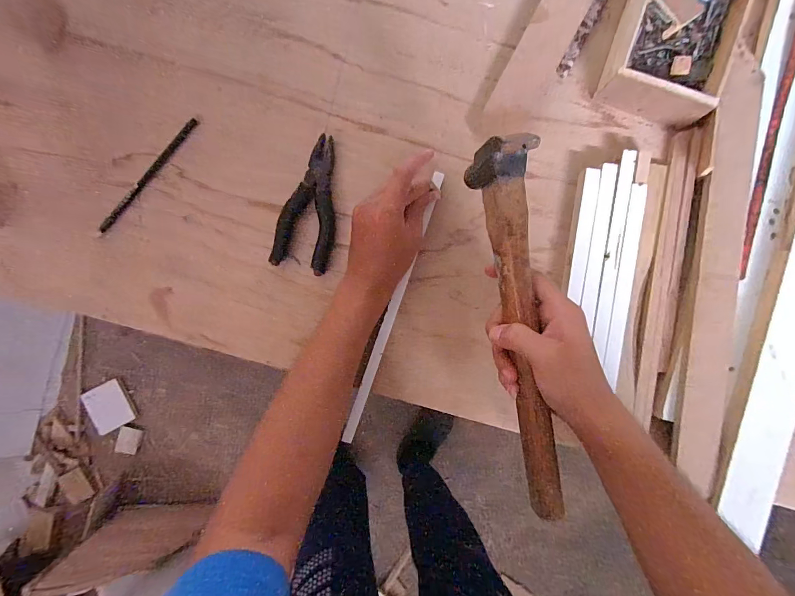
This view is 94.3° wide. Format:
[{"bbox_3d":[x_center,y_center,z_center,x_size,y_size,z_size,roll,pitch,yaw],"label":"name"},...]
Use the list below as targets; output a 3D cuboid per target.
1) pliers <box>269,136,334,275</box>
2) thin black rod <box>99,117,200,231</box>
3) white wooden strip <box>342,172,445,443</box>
[{"bbox_3d":[-0.091,-0.101,0.396,0.058,0.012,0.142,13,90,0],"label":"pliers"},{"bbox_3d":[-0.266,-0.132,0.395,0.010,0.011,0.151,39,90,0],"label":"thin black rod"},{"bbox_3d":[-0.005,0.010,0.387,0.014,0.012,0.298,20,91,0],"label":"white wooden strip"}]

